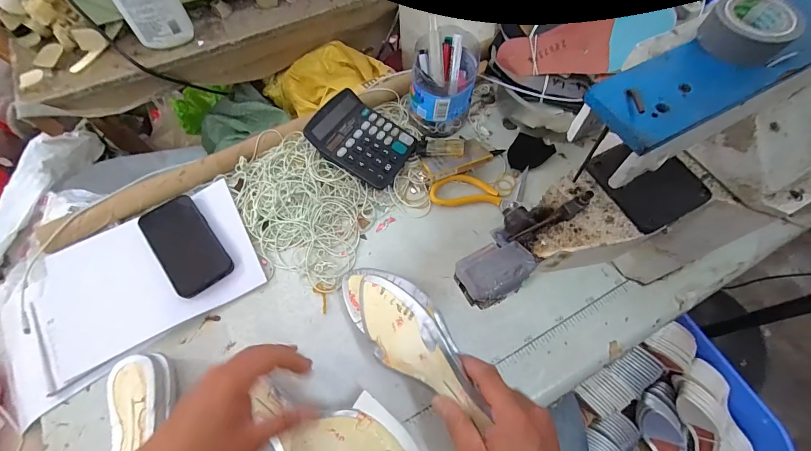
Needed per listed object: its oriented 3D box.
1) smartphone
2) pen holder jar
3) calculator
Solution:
[{"bbox_3d":[-0.305,0.025,0.496,0.074,0.013,0.144,-36,77,-20],"label":"smartphone"},{"bbox_3d":[0.058,-0.216,0.547,0.098,0.121,0.112,8,64,6],"label":"pen holder jar"},{"bbox_3d":[-0.065,-0.130,0.542,0.147,0.020,0.116,33,63,-4],"label":"calculator"}]

